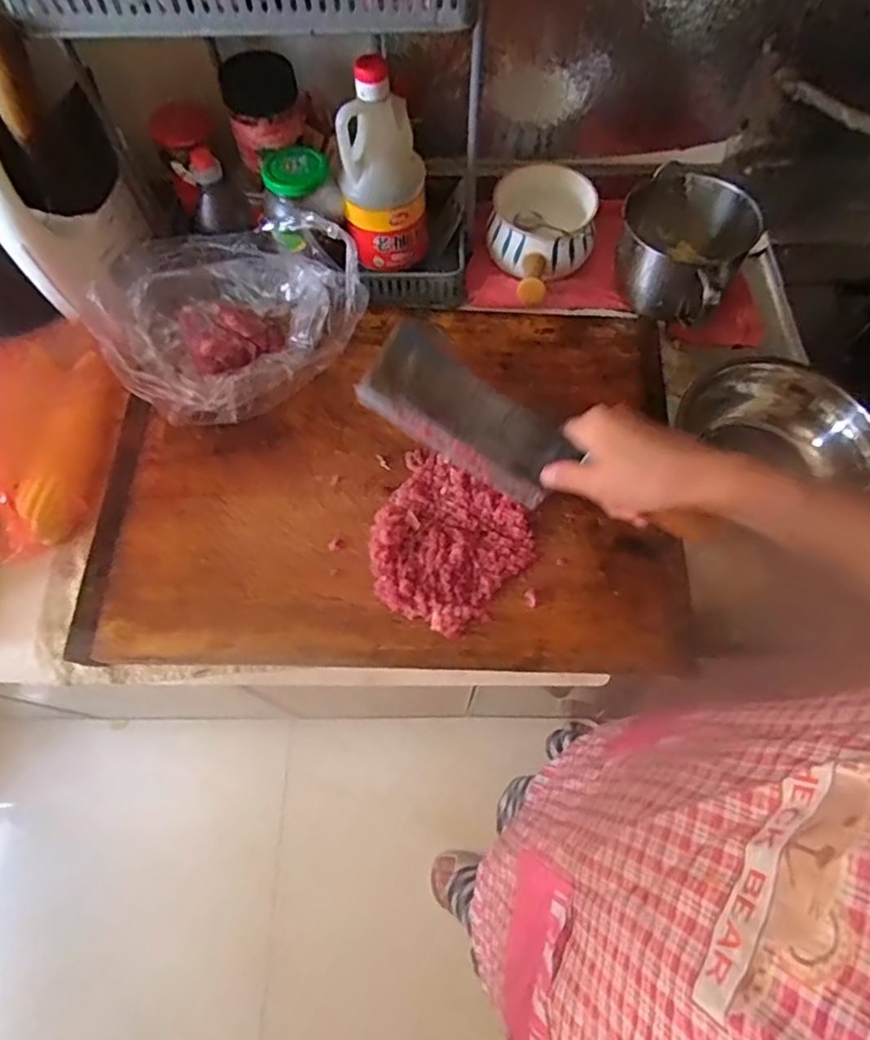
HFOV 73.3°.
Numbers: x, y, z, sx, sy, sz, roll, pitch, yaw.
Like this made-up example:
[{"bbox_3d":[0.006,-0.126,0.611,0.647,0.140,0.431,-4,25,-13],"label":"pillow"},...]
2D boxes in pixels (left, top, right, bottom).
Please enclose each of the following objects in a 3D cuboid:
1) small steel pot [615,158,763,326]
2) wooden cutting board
[{"bbox_3d":[0.266,-0.304,0.653,0.138,0.092,0.149,0,65,0],"label":"small steel pot"},{"bbox_3d":[-0.038,-0.067,0.571,0.526,0.029,0.416,0,65,1],"label":"wooden cutting board"}]

